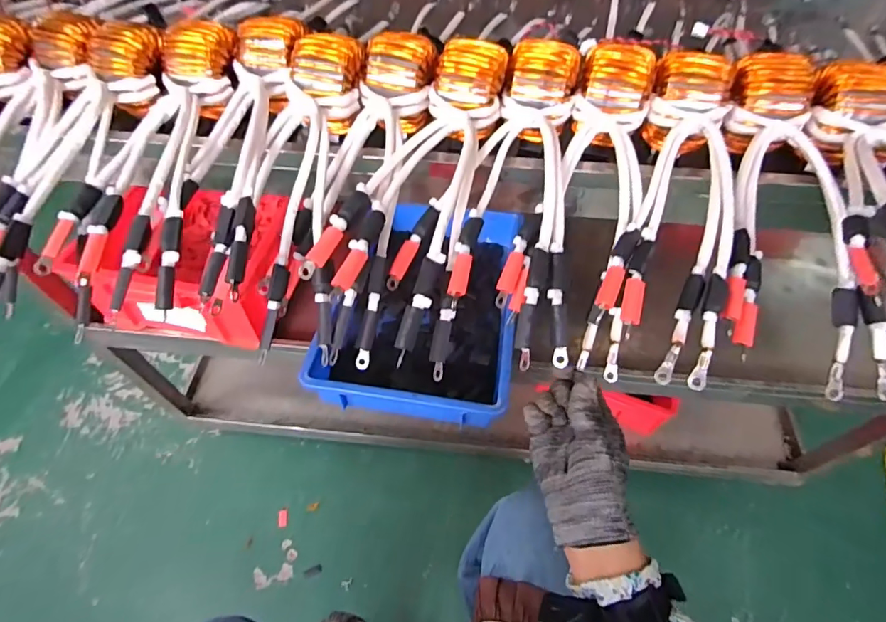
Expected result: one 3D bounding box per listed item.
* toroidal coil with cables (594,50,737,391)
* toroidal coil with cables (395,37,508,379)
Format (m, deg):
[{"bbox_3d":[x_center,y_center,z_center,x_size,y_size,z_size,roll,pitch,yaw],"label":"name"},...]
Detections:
[{"bbox_3d":[0.193,-0.095,0.414,0.095,0.054,0.314,11,72,7],"label":"toroidal coil with cables"},{"bbox_3d":[0.005,-0.112,0.416,0.070,0.046,0.316,8,73,5],"label":"toroidal coil with cables"}]

